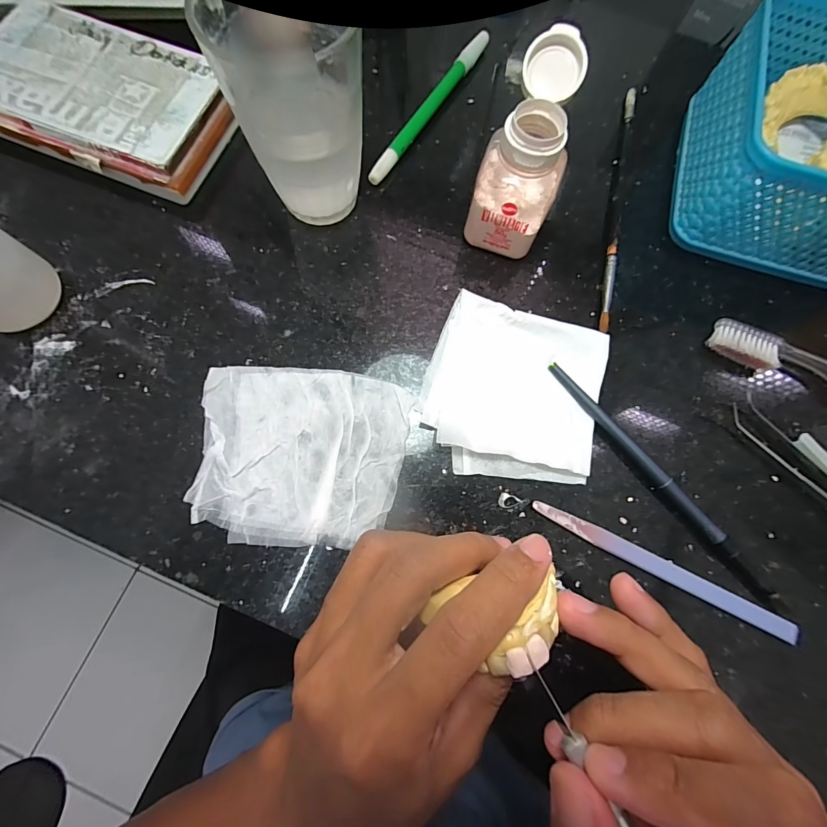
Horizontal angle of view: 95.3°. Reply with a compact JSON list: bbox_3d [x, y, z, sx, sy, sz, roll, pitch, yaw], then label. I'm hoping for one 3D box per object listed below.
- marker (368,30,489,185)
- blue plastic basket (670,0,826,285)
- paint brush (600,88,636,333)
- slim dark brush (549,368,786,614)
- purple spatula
[{"bbox_3d":[0.012,-0.204,0.250,0.010,0.011,0.141,32,77,6],"label":"marker"},{"bbox_3d":[0.236,-0.153,0.219,0.127,0.064,0.128,16,76,2],"label":"blue plastic basket"},{"bbox_3d":[0.130,-0.137,0.241,0.008,0.006,0.189,14,76,1],"label":"paint brush"},{"bbox_3d":[0.128,0.034,0.198,0.008,0.008,0.158,-39,80,-11],"label":"slim dark brush"},{"bbox_3d":[0.124,0.077,0.189,0.136,0.004,0.009,26,76,5],"label":"purple spatula"}]

